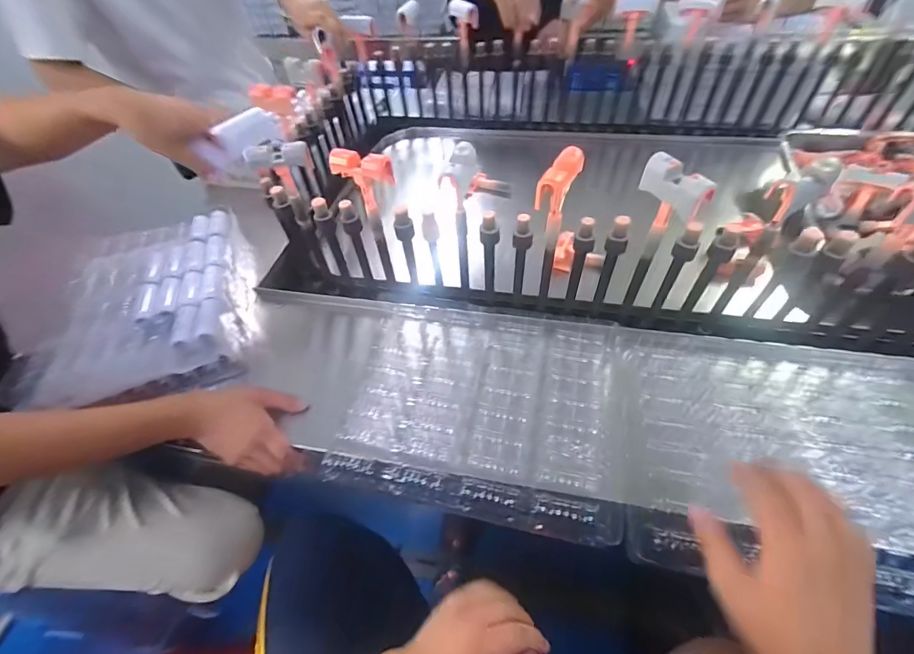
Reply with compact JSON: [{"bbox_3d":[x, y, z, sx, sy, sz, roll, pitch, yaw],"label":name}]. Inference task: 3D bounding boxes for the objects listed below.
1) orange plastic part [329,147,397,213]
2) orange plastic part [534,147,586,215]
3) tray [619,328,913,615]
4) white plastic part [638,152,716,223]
[{"bbox_3d":[-0.111,-0.171,0.479,0.078,0.071,0.023,21,55,19],"label":"orange plastic part"},{"bbox_3d":[0.113,-0.153,0.439,0.023,0.056,0.072,28,58,23],"label":"orange plastic part"},{"bbox_3d":[0.372,0.128,0.453,0.363,0.044,0.297,6,52,8],"label":"tray"},{"bbox_3d":[0.223,-0.144,0.407,0.024,0.036,0.074,-22,53,-14],"label":"white plastic part"}]

